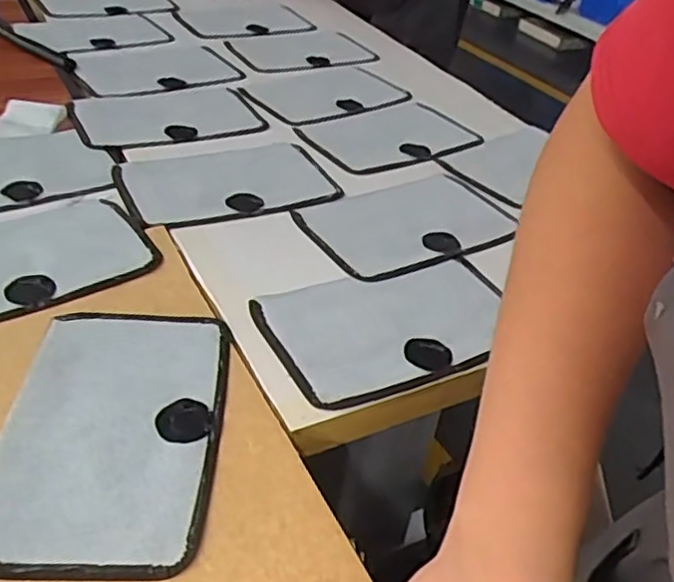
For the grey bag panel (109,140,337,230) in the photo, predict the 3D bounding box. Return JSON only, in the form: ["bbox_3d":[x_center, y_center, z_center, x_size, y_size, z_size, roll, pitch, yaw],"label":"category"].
[{"bbox_3d":[-0.119,-0.119,0.739,0.217,0.010,0.141,-14,42,-25],"label":"grey bag panel"}]

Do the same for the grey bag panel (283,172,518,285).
[{"bbox_3d":[0.071,-0.075,0.710,0.211,0.011,0.147,-17,43,-27],"label":"grey bag panel"}]

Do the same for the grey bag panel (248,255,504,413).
[{"bbox_3d":[0.049,0.027,0.579,0.215,0.008,0.132,-14,42,-25],"label":"grey bag panel"}]

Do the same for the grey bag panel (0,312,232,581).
[{"bbox_3d":[-0.152,0.089,0.465,0.137,0.004,0.219,3,38,-5],"label":"grey bag panel"}]

